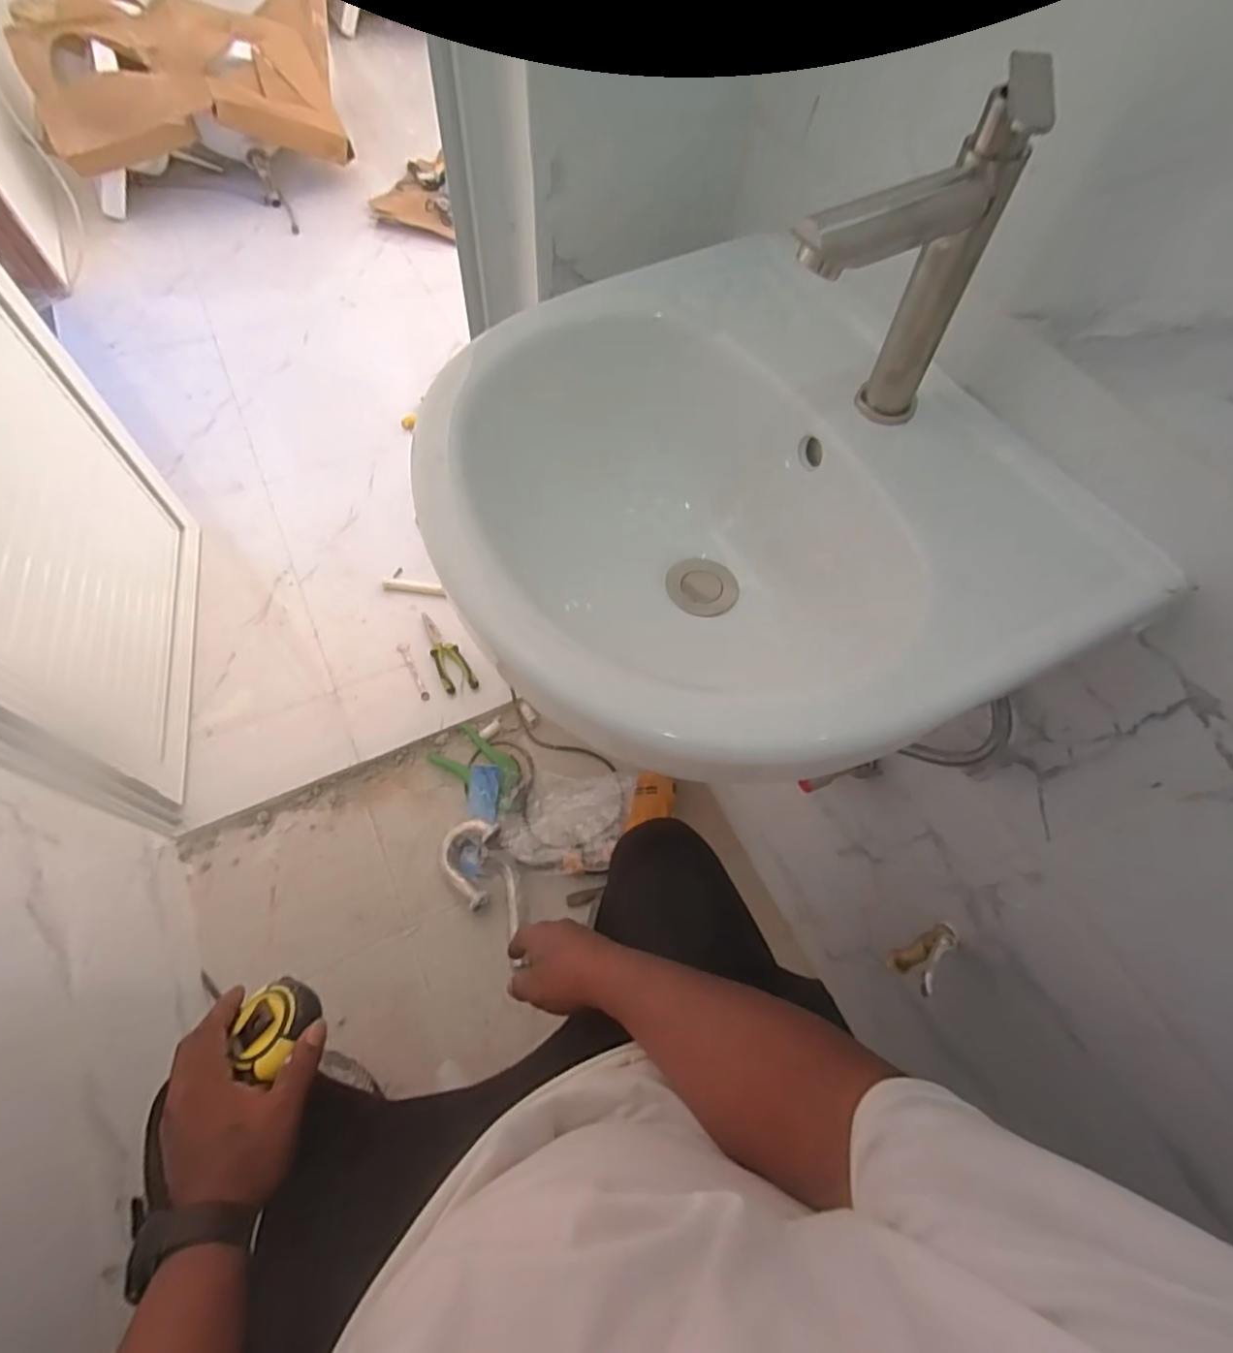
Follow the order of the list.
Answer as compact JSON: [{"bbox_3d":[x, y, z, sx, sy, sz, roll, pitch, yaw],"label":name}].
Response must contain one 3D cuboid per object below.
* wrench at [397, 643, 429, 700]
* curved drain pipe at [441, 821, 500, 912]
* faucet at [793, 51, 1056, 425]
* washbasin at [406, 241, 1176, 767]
[{"bbox_3d":[-0.384,-0.010,1.158,0.022,0.009,0.128,-26,63,-15],"label":"wrench"},{"bbox_3d":[-0.247,0.308,1.005,0.088,0.034,0.133,8,61,0],"label":"curved drain pipe"},{"bbox_3d":[0.143,-0.196,0.322,0.128,0.165,0.035,-34,68,-20],"label":"faucet"},{"bbox_3d":[0.074,-0.106,0.434,0.367,0.152,0.364,-18,64,-13],"label":"washbasin"}]

